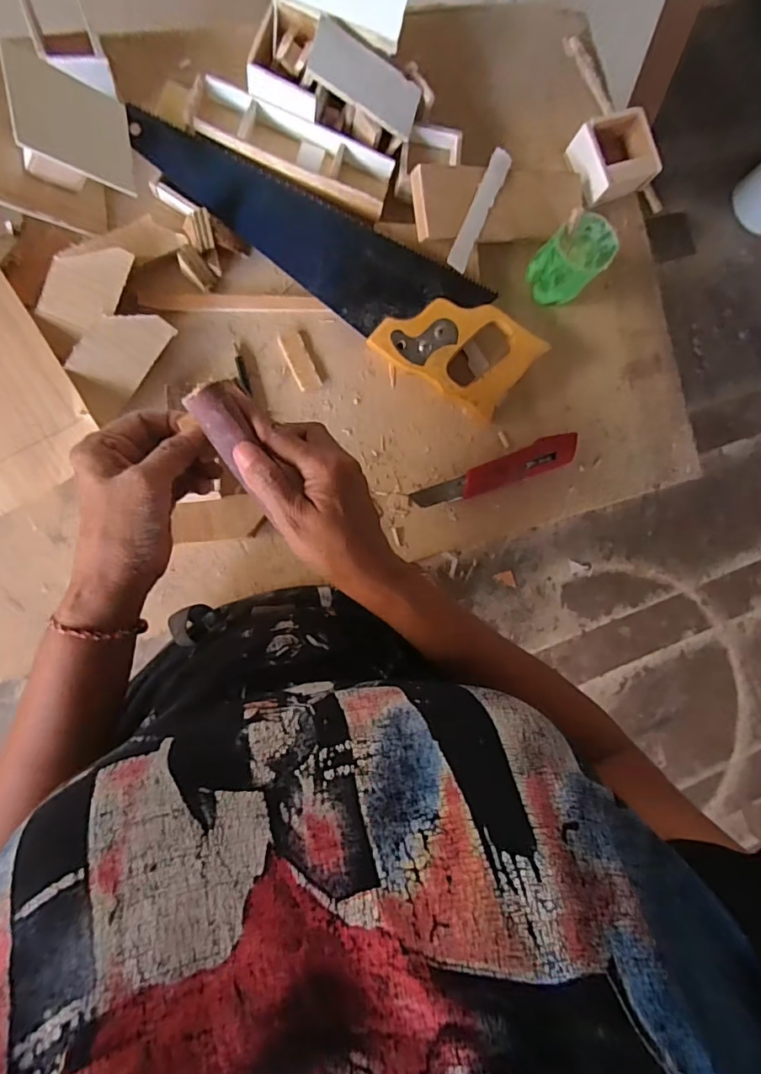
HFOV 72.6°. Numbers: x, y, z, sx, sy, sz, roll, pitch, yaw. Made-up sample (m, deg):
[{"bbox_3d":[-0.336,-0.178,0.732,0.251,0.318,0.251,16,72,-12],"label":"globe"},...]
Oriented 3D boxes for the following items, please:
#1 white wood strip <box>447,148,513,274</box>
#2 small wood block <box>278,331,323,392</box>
[{"bbox_3d":[0.095,-0.310,0.493,0.020,0.006,0.120,23,90,-20],"label":"white wood strip"},{"bbox_3d":[-0.075,-0.165,0.484,0.022,0.006,0.056,-24,86,-6],"label":"small wood block"}]

